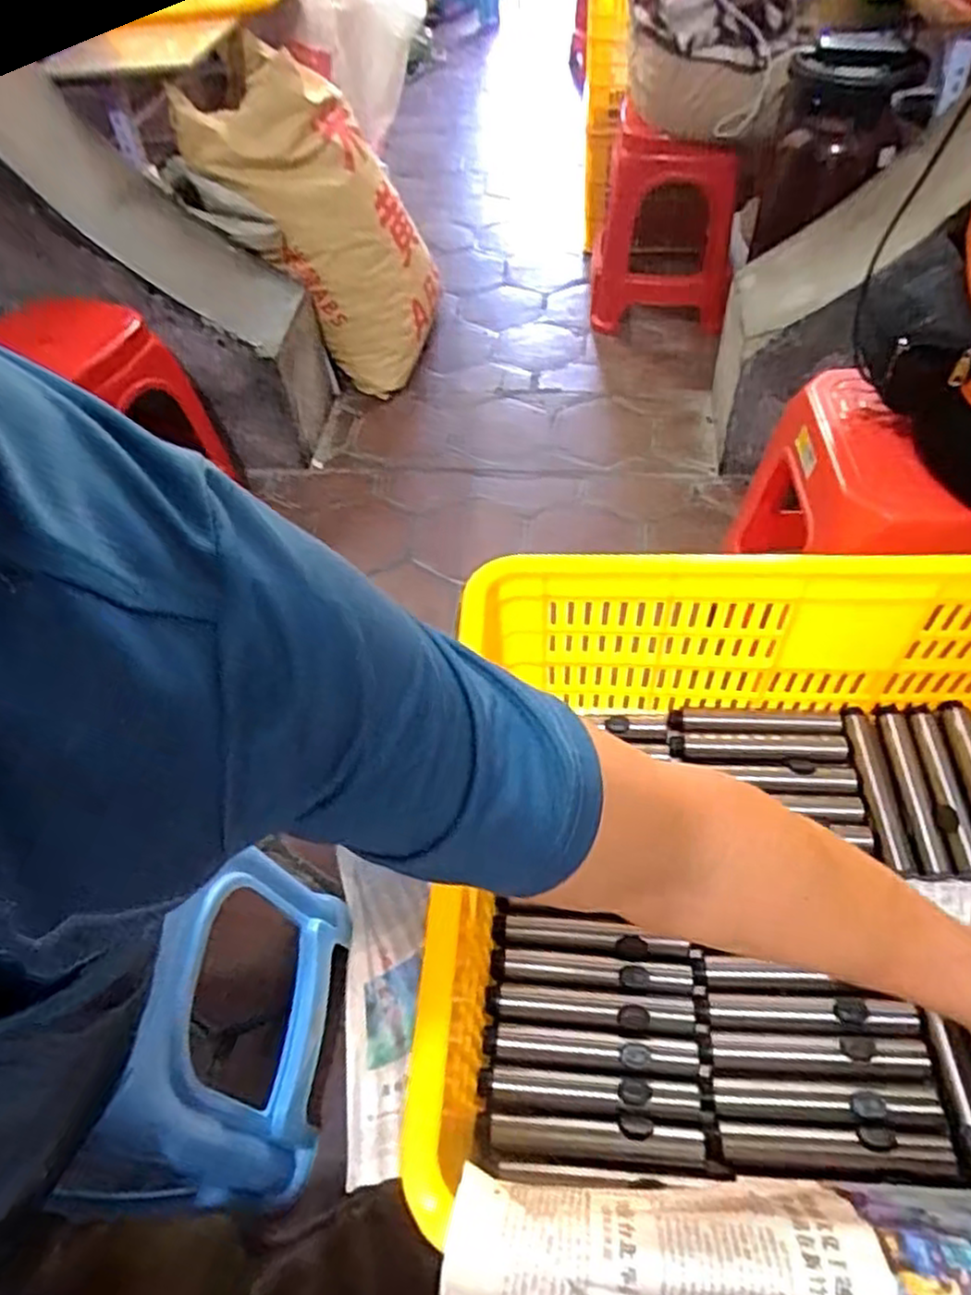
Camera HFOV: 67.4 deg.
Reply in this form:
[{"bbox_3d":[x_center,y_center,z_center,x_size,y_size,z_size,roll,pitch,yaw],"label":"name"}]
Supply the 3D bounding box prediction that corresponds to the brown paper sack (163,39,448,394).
[{"bbox_3d":[-0.337,-0.929,1.615,0.209,0.666,0.339,0,48,38],"label":"brown paper sack"}]

